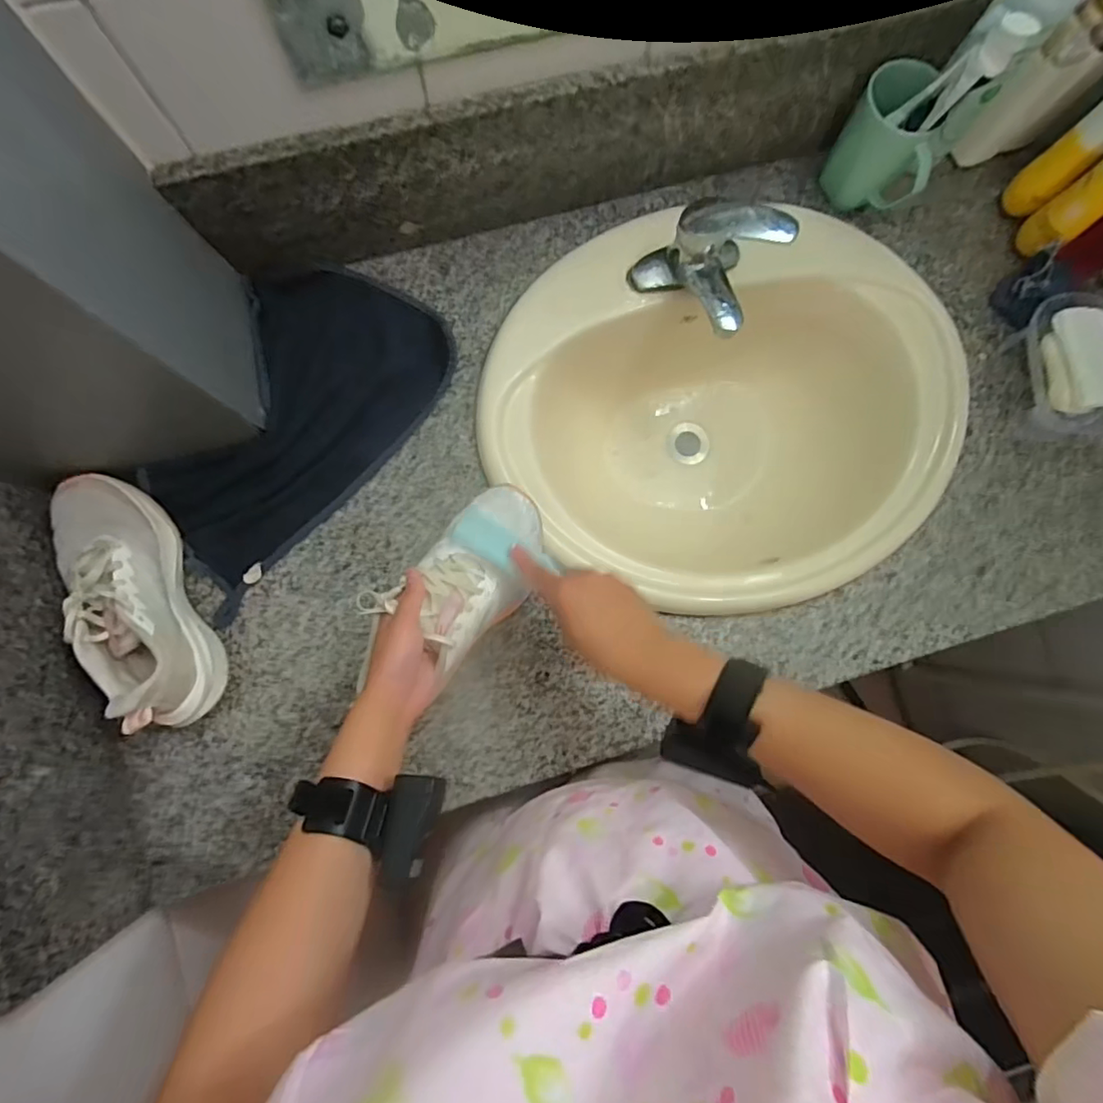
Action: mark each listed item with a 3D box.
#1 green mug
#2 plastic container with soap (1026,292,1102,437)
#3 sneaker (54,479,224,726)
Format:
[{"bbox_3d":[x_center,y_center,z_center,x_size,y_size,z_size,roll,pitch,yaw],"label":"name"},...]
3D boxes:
[{"bbox_3d":[0.357,-0.433,0.595,0.106,0.105,0.070,37,83,-1],"label":"green mug"},{"bbox_3d":[0.555,-0.196,0.599,0.093,0.055,0.148,-5,85,-5],"label":"plastic container with soap"},{"bbox_3d":[-0.391,0.044,0.519,0.088,0.092,0.247,-27,88,-7],"label":"sneaker"}]

